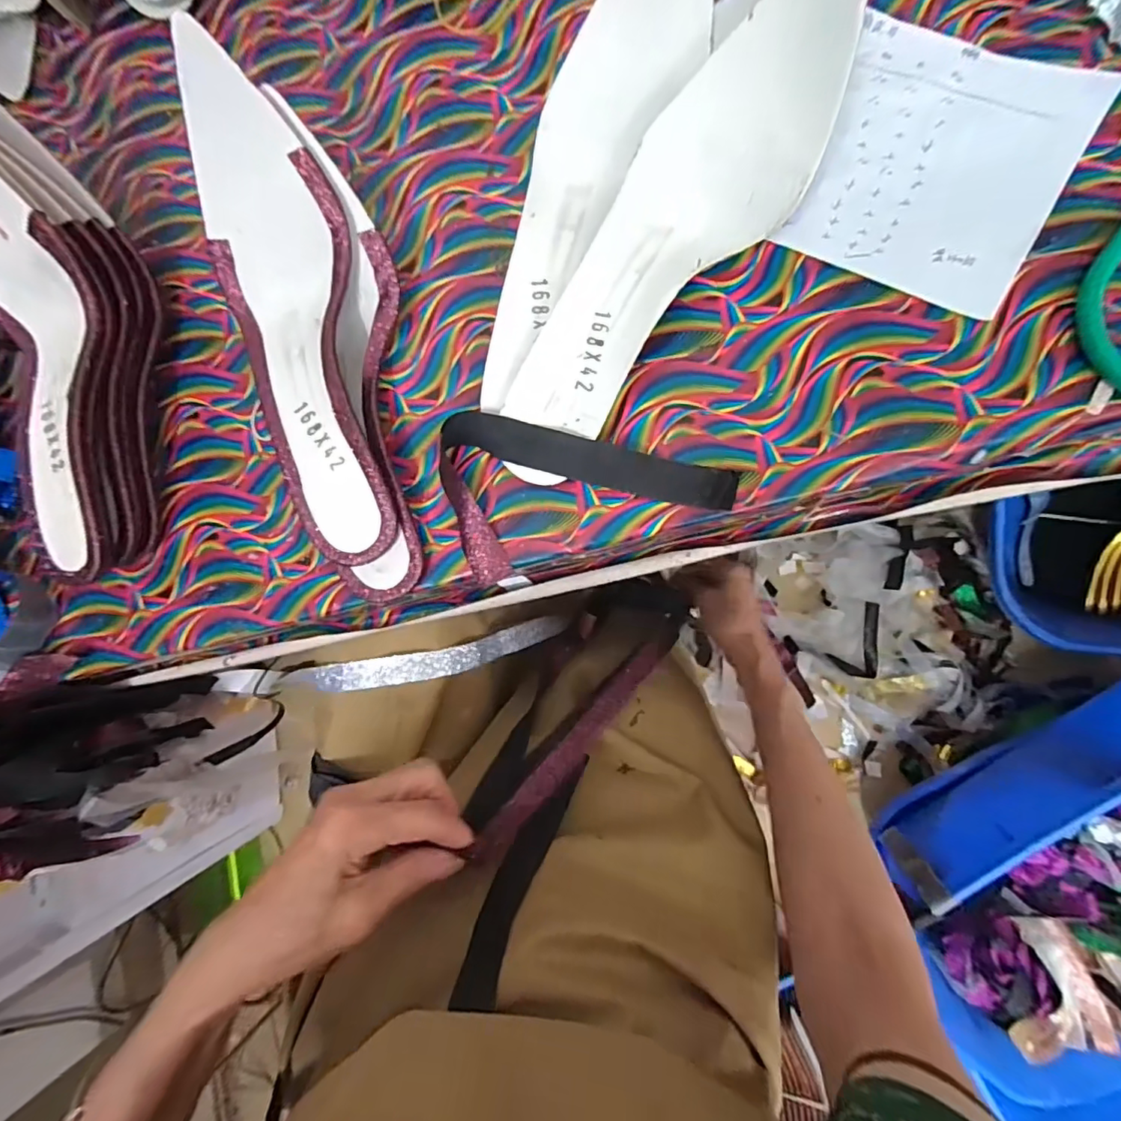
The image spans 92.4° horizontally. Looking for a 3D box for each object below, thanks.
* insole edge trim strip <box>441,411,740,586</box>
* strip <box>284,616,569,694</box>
[{"bbox_3d":[0.012,-0.047,0.297,0.156,0.022,0.090,-13,84,8],"label":"insole edge trim strip"},{"bbox_3d":[-0.092,0.078,0.441,0.223,0.049,0.026,-10,83,-29],"label":"strip"}]

